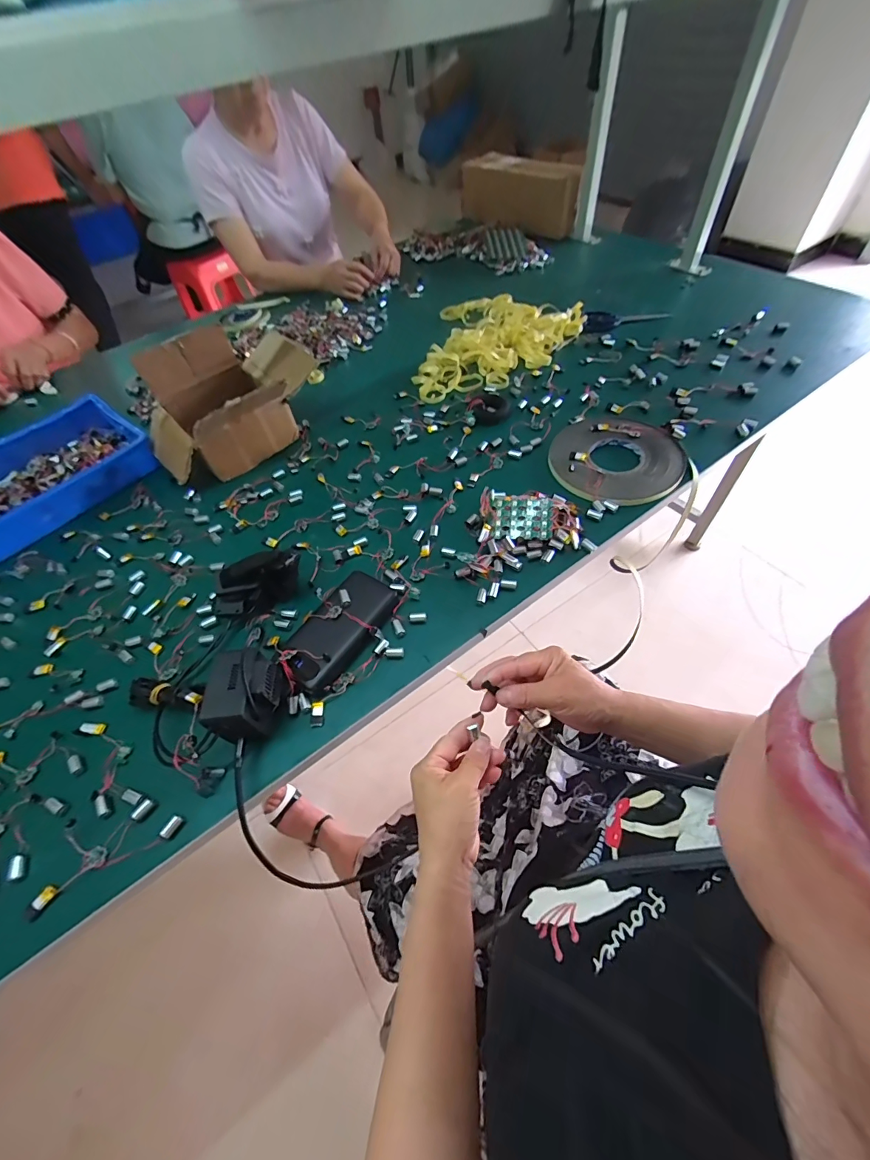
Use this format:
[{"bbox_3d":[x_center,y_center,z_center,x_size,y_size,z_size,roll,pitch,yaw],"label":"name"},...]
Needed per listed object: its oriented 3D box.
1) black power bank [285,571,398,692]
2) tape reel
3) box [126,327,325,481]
[{"bbox_3d":[-0.113,0.057,0.516,0.076,0.033,0.150,29,62,22],"label":"black power bank"},{"bbox_3d":[0.278,-0.194,0.653,0.186,0.011,0.195,-2,55,3],"label":"tape reel"},{"bbox_3d":[-0.336,-0.293,0.717,0.288,0.140,0.216,-33,59,-17],"label":"box"}]

